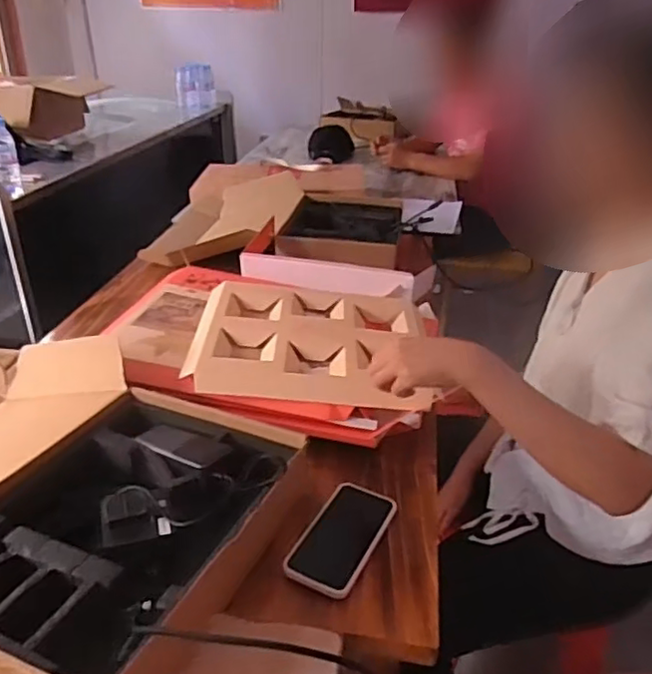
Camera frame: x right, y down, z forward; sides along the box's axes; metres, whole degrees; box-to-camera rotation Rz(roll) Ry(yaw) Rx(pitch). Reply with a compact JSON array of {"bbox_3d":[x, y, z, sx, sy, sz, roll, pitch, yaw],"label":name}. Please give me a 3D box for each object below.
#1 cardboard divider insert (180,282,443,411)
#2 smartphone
[{"bbox_3d":[-0.022,-0.004,1.014,0.367,0.034,0.341,1,28,0],"label":"cardboard divider insert"},{"bbox_3d":[0.020,0.227,0.725,0.080,0.011,0.163,15,31,23],"label":"smartphone"}]

